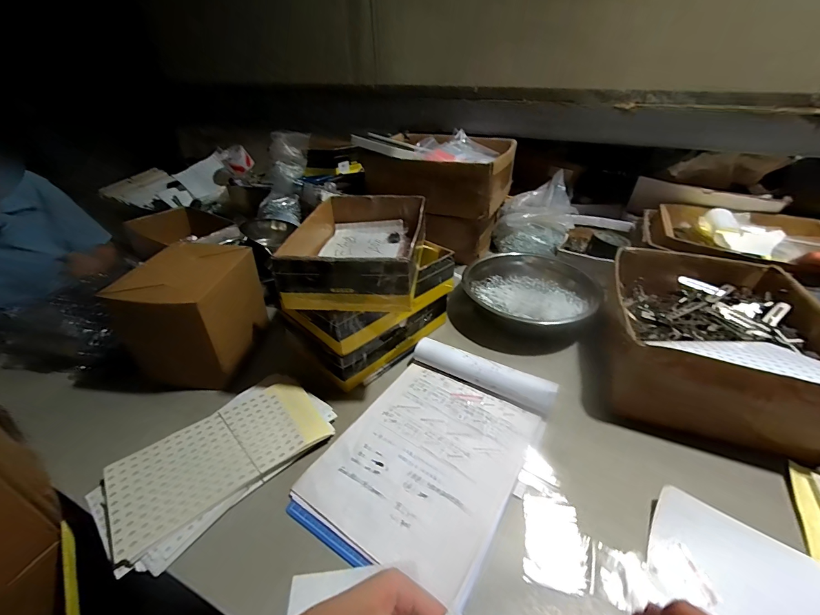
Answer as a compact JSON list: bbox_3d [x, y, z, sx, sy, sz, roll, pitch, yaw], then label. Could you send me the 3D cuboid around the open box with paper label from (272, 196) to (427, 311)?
[{"bbox_3d":[-0.072,-0.098,0.546,0.167,0.071,0.257,2,35,5],"label":"open box with paper label"}]

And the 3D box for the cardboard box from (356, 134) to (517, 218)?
[{"bbox_3d":[0.076,-0.326,0.871,0.311,0.118,0.241,14,37,22],"label":"cardboard box"}]

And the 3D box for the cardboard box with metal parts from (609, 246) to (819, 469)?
[{"bbox_3d":[0.459,0.052,0.580,0.258,0.161,0.313,13,37,20],"label":"cardboard box with metal parts"}]

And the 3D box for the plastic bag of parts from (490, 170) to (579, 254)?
[{"bbox_3d":[0.311,-0.227,0.900,0.175,0.146,0.180,17,39,25],"label":"plastic bag of parts"}]

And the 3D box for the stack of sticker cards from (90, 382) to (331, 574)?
[{"bbox_3d":[-0.231,0.183,0.451,0.138,0.026,0.256,26,43,34],"label":"stack of sticker cards"}]

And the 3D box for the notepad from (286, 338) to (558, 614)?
[{"bbox_3d":[0.030,0.171,0.461,0.214,0.040,0.306,20,40,28],"label":"notepad"}]

